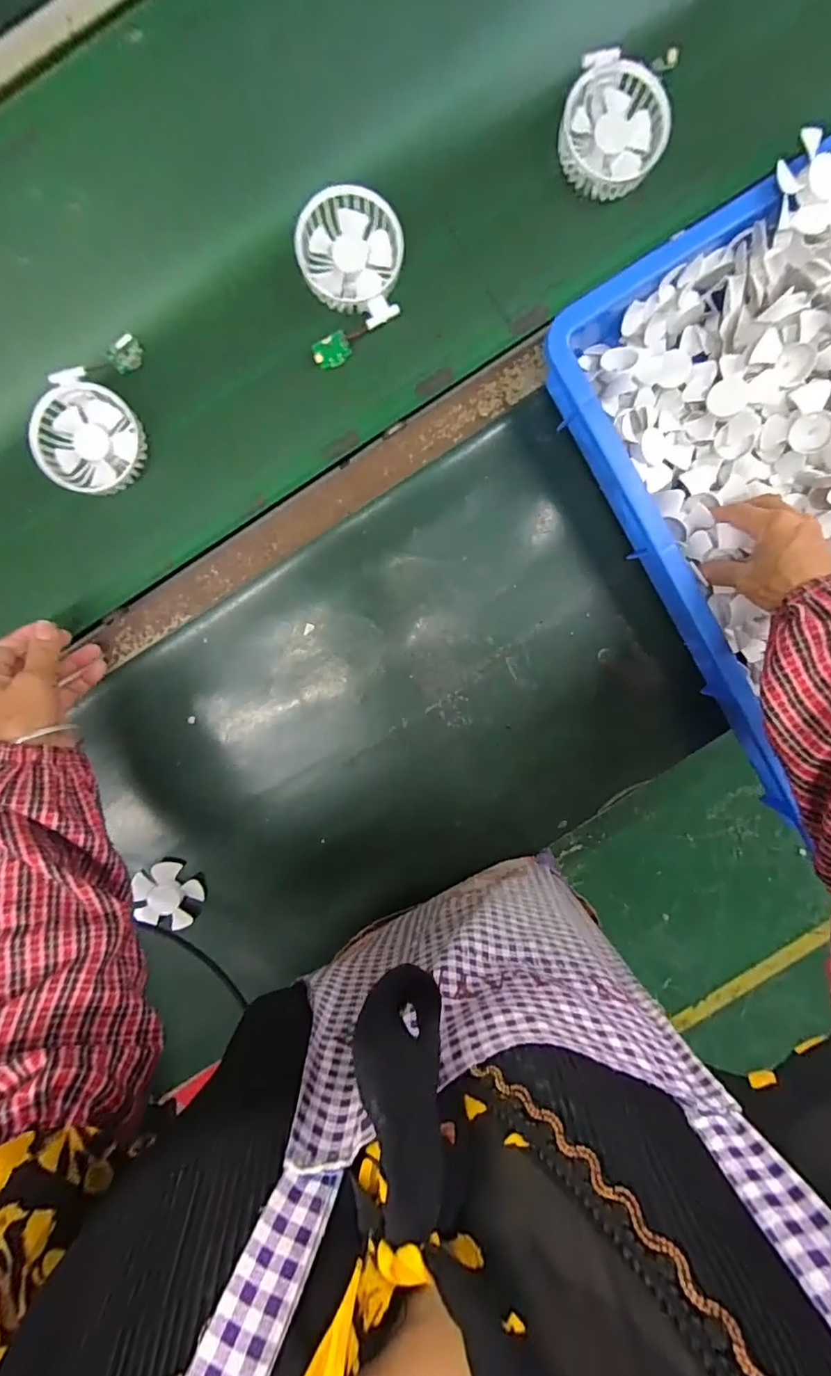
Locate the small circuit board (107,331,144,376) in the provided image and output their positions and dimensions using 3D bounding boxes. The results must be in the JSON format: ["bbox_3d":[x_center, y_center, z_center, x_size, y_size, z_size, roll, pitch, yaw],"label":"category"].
[{"bbox_3d":[-0.253,-0.292,0.455,0.030,0.019,0.018,-41,96,2],"label":"small circuit board"}]

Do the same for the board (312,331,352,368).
[{"bbox_3d":[-0.076,-0.306,0.472,0.034,0.004,0.023,-29,123,-2],"label":"board"}]

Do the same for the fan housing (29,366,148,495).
[{"bbox_3d":[-0.290,-0.221,0.461,0.087,0.033,0.087,0,96,-2],"label":"fan housing"}]

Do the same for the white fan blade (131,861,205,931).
[{"bbox_3d":[-0.256,0.213,0.541,0.066,0.022,0.065,0,96,-2],"label":"white fan blade"}]

